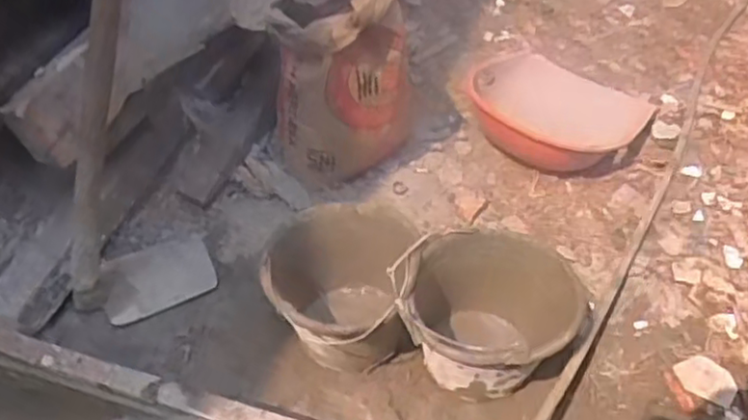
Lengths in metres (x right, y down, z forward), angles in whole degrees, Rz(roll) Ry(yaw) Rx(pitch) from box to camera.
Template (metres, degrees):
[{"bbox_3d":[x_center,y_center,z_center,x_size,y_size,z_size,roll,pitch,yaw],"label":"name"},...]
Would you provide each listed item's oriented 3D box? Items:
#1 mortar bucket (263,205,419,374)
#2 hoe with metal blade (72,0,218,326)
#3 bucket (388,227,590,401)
[{"bbox_3d":[-0.060,0.161,1.264,0.260,0.214,0.277,0,48,0],"label":"mortar bucket"},{"bbox_3d":[-0.469,-0.075,1.196,0.282,0.641,0.180,-21,51,-17],"label":"hoe with metal blade"},{"bbox_3d":[0.198,0.196,1.223,0.315,0.223,0.258,-10,49,-8],"label":"bucket"}]

